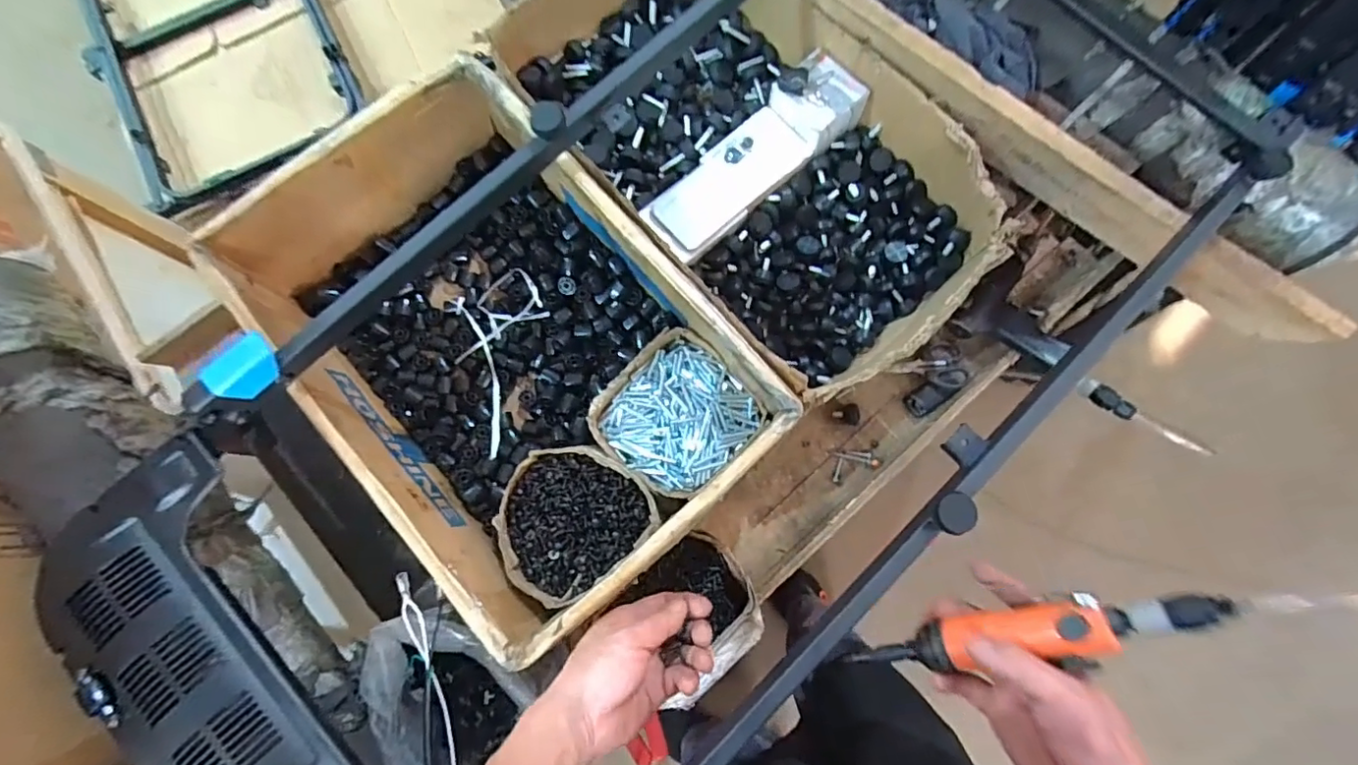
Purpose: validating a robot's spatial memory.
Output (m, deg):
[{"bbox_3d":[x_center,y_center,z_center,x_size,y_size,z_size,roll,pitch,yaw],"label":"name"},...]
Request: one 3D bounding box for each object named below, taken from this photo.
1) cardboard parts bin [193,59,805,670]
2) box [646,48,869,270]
[{"bbox_3d":[-0.178,-0.035,0.614,0.352,0.161,0.512,-41,81,-7],"label":"cardboard parts bin"},{"bbox_3d":[0.091,-0.267,0.674,0.286,0.045,0.091,-41,81,-7],"label":"box"}]

